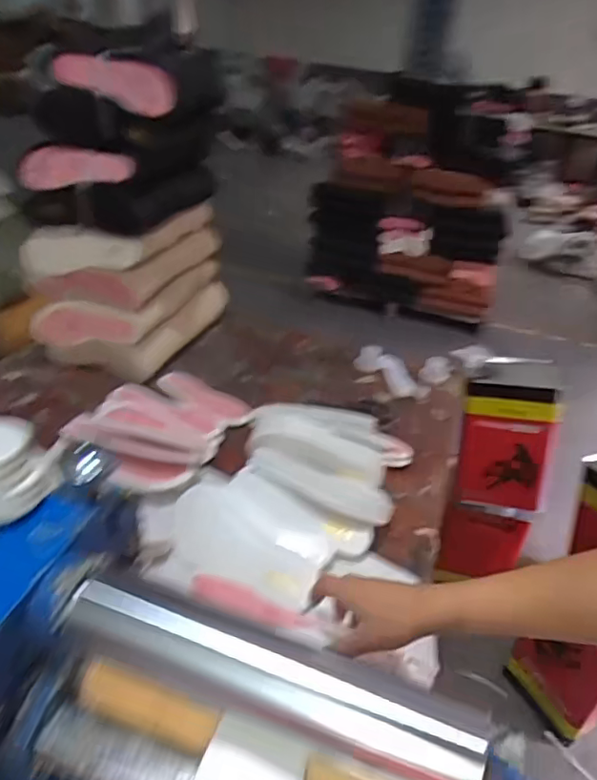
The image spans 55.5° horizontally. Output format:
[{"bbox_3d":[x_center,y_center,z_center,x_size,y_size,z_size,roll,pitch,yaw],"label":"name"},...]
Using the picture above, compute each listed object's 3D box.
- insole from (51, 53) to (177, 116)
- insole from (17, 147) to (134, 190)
[{"bbox_3d":[-0.284,-0.474,0.884,0.208,0.081,0.013,16,60,14],"label":"insole"},{"bbox_3d":[-0.374,-0.369,0.955,0.183,0.069,0.015,3,32,-7],"label":"insole"}]

